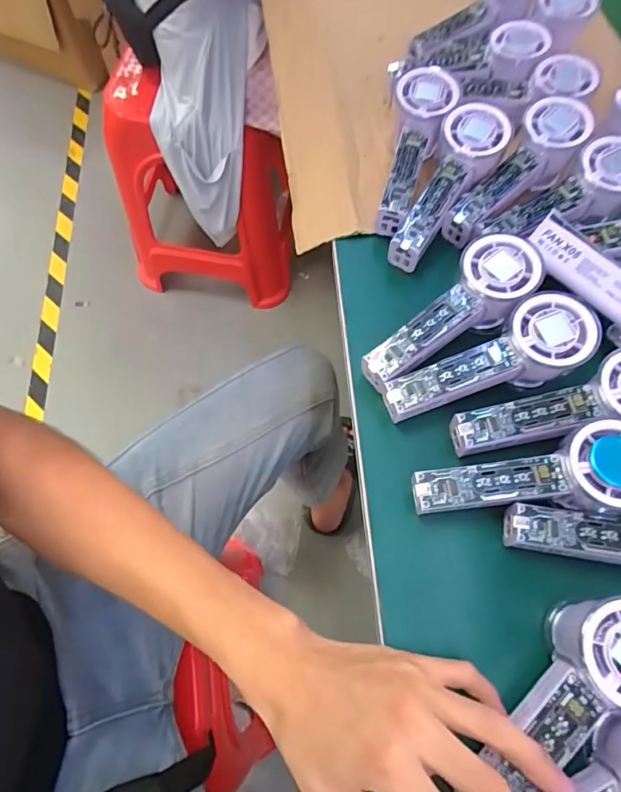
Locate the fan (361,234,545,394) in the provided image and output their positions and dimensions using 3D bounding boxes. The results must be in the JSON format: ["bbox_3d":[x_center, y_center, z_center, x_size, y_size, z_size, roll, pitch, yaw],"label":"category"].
[{"bbox_3d":[0.105,-0.059,0.360,0.149,0.031,0.052,-38,73,1],"label":"fan"}]

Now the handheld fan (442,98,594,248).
[{"bbox_3d":[0.176,-0.189,0.417,0.151,0.044,0.057,-43,74,0],"label":"handheld fan"}]

